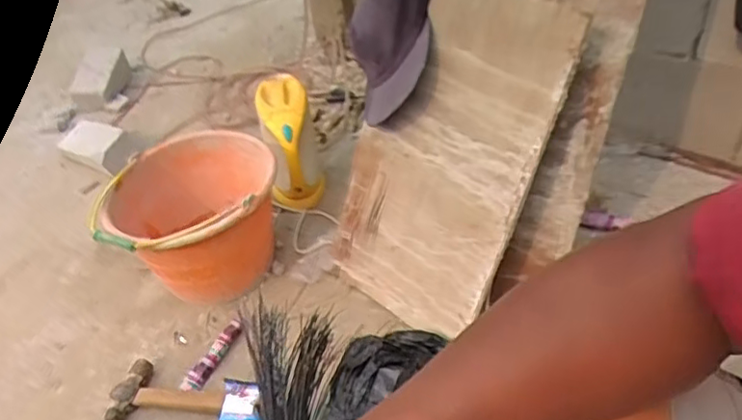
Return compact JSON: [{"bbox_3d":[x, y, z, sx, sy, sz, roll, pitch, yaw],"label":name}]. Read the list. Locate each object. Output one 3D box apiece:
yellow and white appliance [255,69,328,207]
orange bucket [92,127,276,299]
[{"bbox_3d":[-0.173,-0.144,1.350,0.114,0.232,0.195,-10,39,-3],"label":"yellow and white appliance"},{"bbox_3d":[-0.321,0.024,1.189,0.302,0.226,0.316,-12,39,-5],"label":"orange bucket"}]

